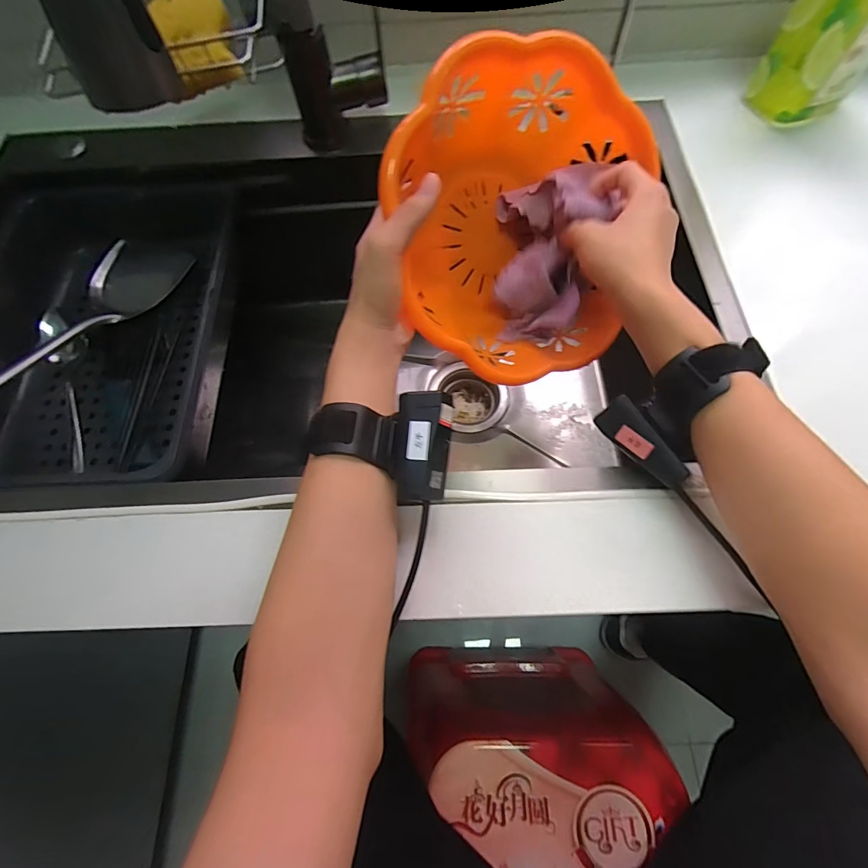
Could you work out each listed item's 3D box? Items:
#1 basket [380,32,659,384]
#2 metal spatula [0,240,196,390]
[{"bbox_3d":[0.078,-0.179,0.369,0.268,0.230,0.111,0,27,-22],"label":"basket"},{"bbox_3d":[-0.364,-0.081,0.399,0.103,0.049,0.344,16,53,8],"label":"metal spatula"}]

